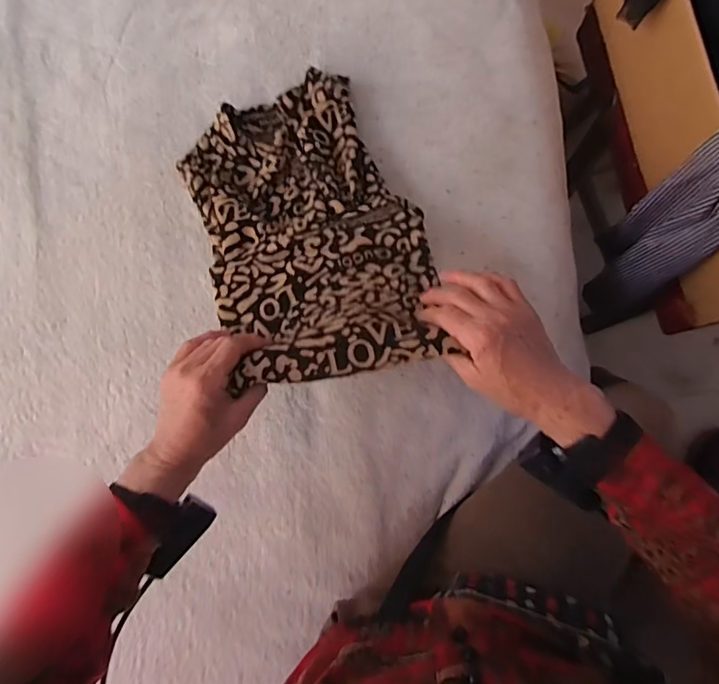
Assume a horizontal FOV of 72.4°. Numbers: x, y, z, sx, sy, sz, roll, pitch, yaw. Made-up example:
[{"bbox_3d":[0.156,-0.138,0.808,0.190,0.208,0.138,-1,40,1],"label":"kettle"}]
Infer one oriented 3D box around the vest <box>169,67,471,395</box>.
[{"bbox_3d":[-0.060,-0.124,0.512,0.213,0.142,0.350,-20,86,1],"label":"vest"}]

